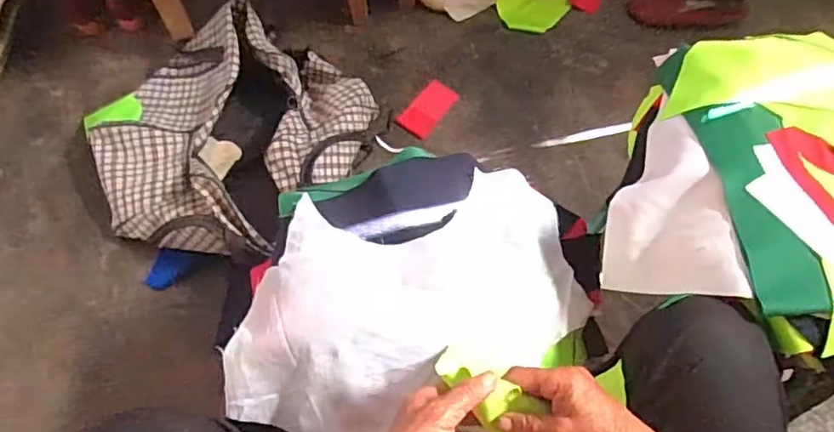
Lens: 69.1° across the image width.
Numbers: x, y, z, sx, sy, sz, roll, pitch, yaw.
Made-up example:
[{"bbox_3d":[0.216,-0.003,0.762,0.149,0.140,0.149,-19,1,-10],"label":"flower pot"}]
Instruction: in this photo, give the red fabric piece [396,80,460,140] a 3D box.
[{"bbox_3d":[0.021,-0.216,1.223,0.071,0.006,0.135,32,67,16],"label":"red fabric piece"}]

